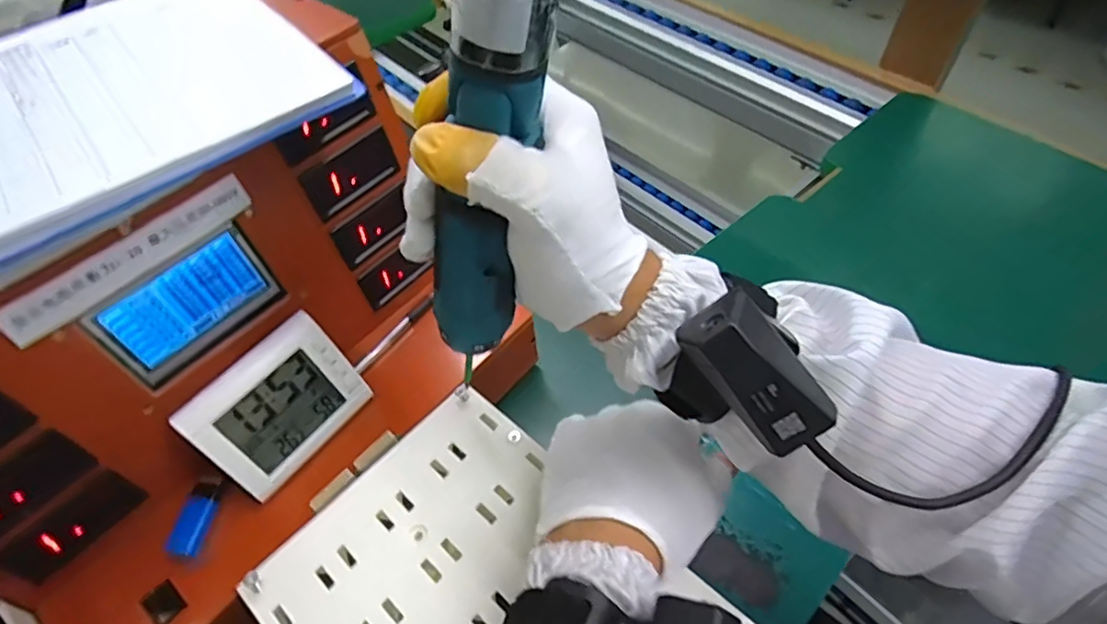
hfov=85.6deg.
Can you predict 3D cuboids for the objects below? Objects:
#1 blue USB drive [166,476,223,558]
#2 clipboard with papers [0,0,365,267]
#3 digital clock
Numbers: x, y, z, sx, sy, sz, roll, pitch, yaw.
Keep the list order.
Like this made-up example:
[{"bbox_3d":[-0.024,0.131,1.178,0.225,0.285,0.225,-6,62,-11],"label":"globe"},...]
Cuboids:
[{"bbox_3d":[-0.255,0.145,0.428,0.023,0.012,0.053,3,52,6],"label":"blue USB drive"},{"bbox_3d":[-0.303,-0.117,0.359,0.302,0.020,0.233,-33,57,-21],"label":"clipboard with papers"},{"bbox_3d":[-0.201,0.070,0.440,0.025,0.091,0.111,12,48,45],"label":"digital clock"}]

